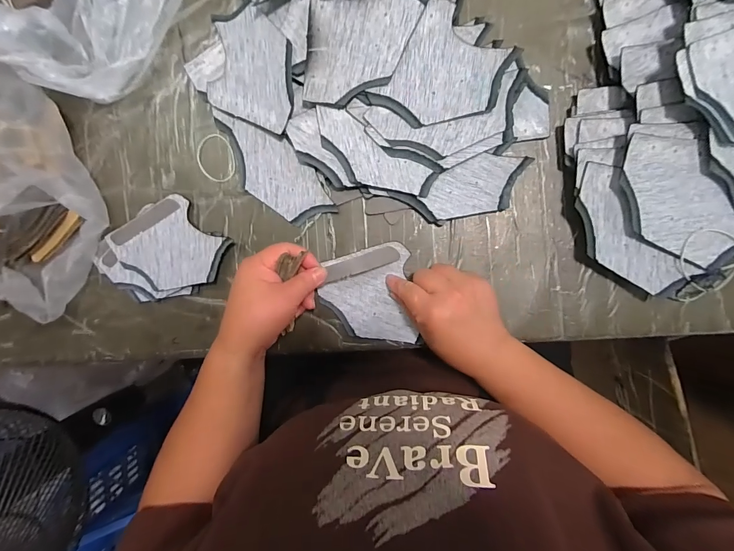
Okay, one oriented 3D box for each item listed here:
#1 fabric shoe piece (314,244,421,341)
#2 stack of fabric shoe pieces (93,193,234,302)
[{"bbox_3d":[0.000,0.020,0.389,0.096,0.017,0.103,-3,95,8],"label":"fabric shoe piece"},{"bbox_3d":[-0.236,-0.023,0.418,0.145,0.021,0.113,-35,91,9],"label":"stack of fabric shoe pieces"}]

